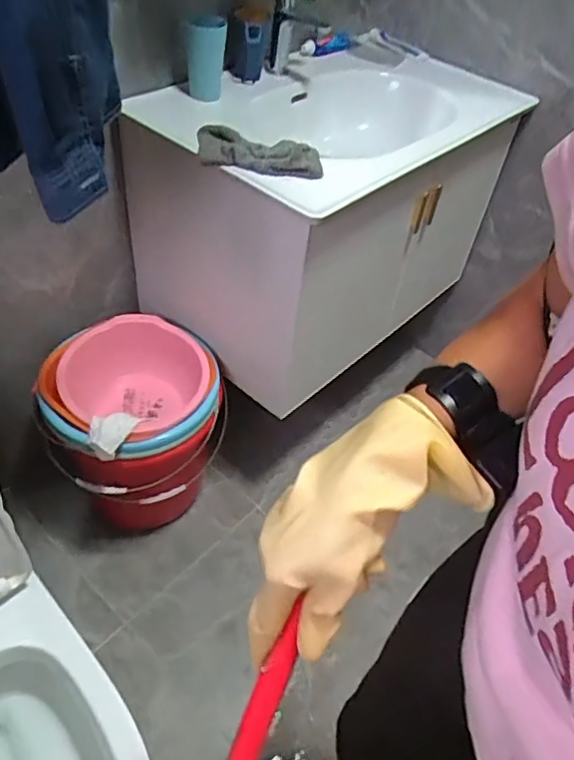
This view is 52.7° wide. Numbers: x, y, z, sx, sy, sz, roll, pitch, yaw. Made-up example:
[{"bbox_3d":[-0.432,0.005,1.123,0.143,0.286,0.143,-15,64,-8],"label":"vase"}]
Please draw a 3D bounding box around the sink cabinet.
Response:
[{"bbox_3d":[0.101,-0.404,1.362,0.498,0.509,0.838,34,50,23],"label":"sink cabinet"}]

